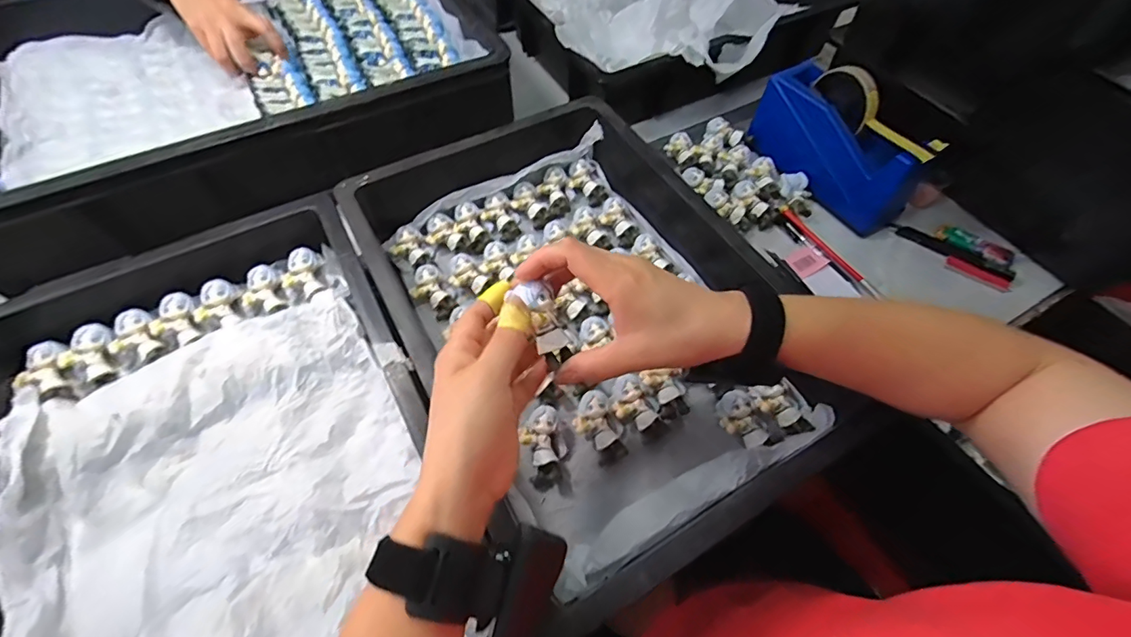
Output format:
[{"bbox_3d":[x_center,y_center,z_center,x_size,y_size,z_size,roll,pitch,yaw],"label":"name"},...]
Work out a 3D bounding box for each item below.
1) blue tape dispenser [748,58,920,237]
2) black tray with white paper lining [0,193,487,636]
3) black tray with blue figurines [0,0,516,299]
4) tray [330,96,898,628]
[{"bbox_3d":[0.316,-0.205,0.567,0.058,0.096,0.203,-24,62,-15],"label":"blue tape dispenser"},{"bbox_3d":[-0.258,0.116,0.348,0.310,0.075,0.440,-24,62,-15],"label":"black tray with white paper lining"},{"bbox_3d":[-0.408,-0.303,0.600,0.570,0.098,0.382,-25,62,-16],"label":"black tray with blue figurines"},{"bbox_3d":[0.018,-0.018,0.462,0.306,0.087,0.458,-26,62,-16],"label":"tray"}]

